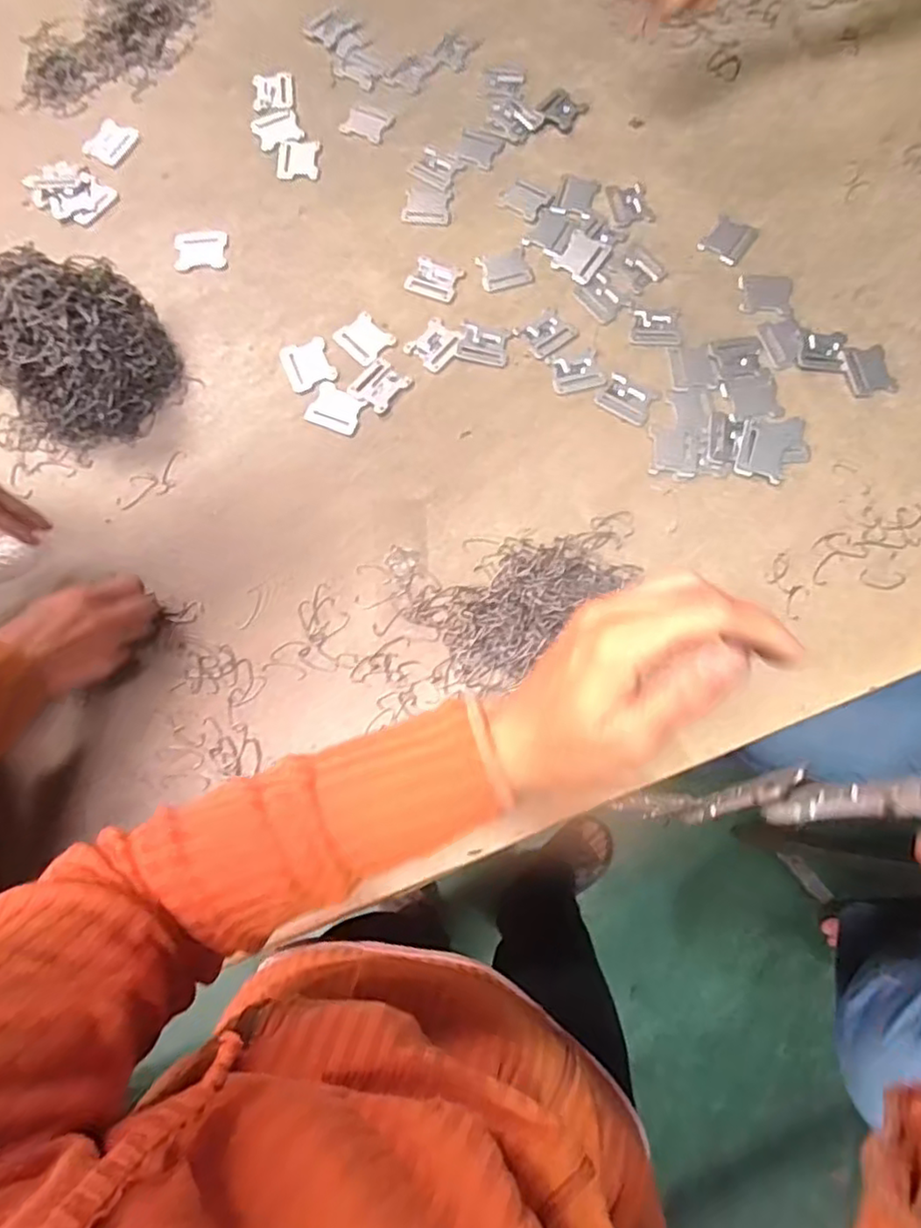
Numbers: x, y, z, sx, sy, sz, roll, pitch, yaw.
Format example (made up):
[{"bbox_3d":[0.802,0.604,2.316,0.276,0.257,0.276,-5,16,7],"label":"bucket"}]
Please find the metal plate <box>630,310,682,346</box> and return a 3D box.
[{"bbox_3d":[0.192,-0.277,0.615,0.047,0.004,0.038,11,74,5],"label":"metal plate"}]

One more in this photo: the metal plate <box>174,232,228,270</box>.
[{"bbox_3d":[-0.267,-0.375,0.651,0.052,0.005,0.048,-8,73,-1],"label":"metal plate"}]

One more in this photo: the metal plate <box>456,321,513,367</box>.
[{"bbox_3d":[0.023,-0.264,0.616,0.050,0.004,0.042,14,74,6],"label":"metal plate"}]

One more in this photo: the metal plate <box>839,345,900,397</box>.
[{"bbox_3d":[0.385,-0.230,0.594,0.047,0.005,0.052,-10,73,-2],"label":"metal plate"}]

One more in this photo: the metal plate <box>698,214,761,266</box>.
[{"bbox_3d":[0.273,-0.381,0.641,0.043,0.004,0.055,36,77,12],"label":"metal plate"}]

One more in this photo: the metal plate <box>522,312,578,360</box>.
[{"bbox_3d":[0.085,-0.274,0.615,0.052,0.004,0.038,-37,76,-9],"label":"metal plate"}]

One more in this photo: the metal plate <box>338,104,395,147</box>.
[{"bbox_3d":[-0.103,-0.537,0.692,0.053,0.004,0.044,22,75,8],"label":"metal plate"}]

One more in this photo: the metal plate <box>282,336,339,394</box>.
[{"bbox_3d":[-0.149,-0.244,0.615,0.045,0.004,0.054,-23,74,-6],"label":"metal plate"}]

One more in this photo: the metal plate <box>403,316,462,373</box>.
[{"bbox_3d":[-0.025,-0.263,0.616,0.042,0.004,0.048,40,78,12],"label":"metal plate"}]

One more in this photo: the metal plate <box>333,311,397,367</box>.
[{"bbox_3d":[-0.094,-0.269,0.617,0.046,0.004,0.050,-44,77,-11],"label":"metal plate"}]

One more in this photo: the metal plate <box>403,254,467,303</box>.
[{"bbox_3d":[-0.026,-0.338,0.635,0.051,0.004,0.042,24,75,9],"label":"metal plate"}]

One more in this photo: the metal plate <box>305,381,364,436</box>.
[{"bbox_3d":[-0.119,-0.196,0.602,0.048,0.004,0.043,24,75,8],"label":"metal plate"}]

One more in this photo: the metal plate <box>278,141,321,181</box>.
[{"bbox_3d":[-0.174,-0.490,0.680,0.045,0.004,0.055,-3,73,1],"label":"metal plate"}]

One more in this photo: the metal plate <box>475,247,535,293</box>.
[{"bbox_3d":[0.046,-0.349,0.641,0.052,0.004,0.042,-15,73,-3],"label":"metal plate"}]

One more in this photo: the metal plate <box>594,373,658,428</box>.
[{"bbox_3d":[0.158,-0.203,0.595,0.053,0.004,0.040,33,77,11],"label":"metal plate"}]

